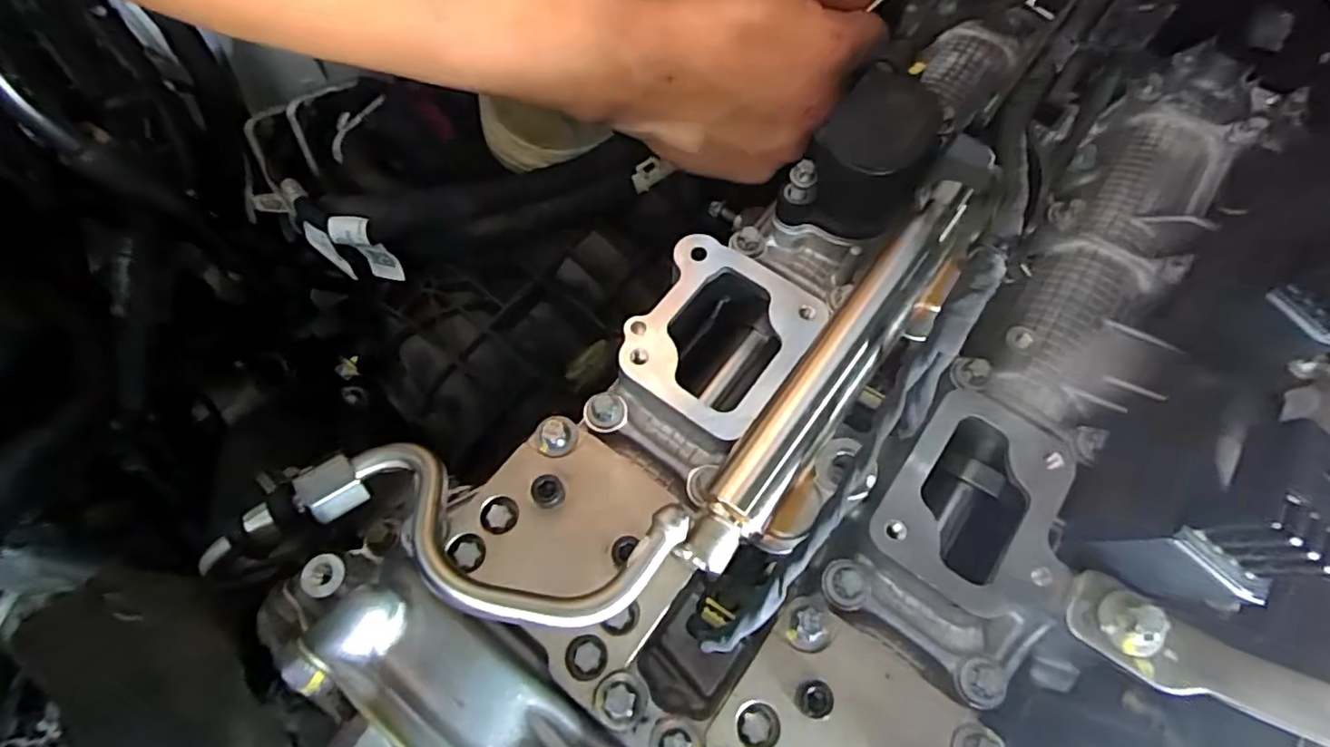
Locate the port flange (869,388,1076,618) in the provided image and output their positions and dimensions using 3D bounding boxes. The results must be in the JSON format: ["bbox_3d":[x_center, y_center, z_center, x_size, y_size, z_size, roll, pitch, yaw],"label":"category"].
[{"bbox_3d":[0.102,0.040,0.200,0.055,0.004,0.067,33,67,15],"label":"port flange"}]

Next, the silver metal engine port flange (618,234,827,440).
[{"bbox_3d":[0.017,-0.015,0.225,0.059,0.004,0.064,34,67,15],"label":"silver metal engine port flange"}]

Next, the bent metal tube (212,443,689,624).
[{"bbox_3d":[-0.061,0.045,0.179,0.129,0.031,0.040,11,63,4],"label":"bent metal tube"}]

